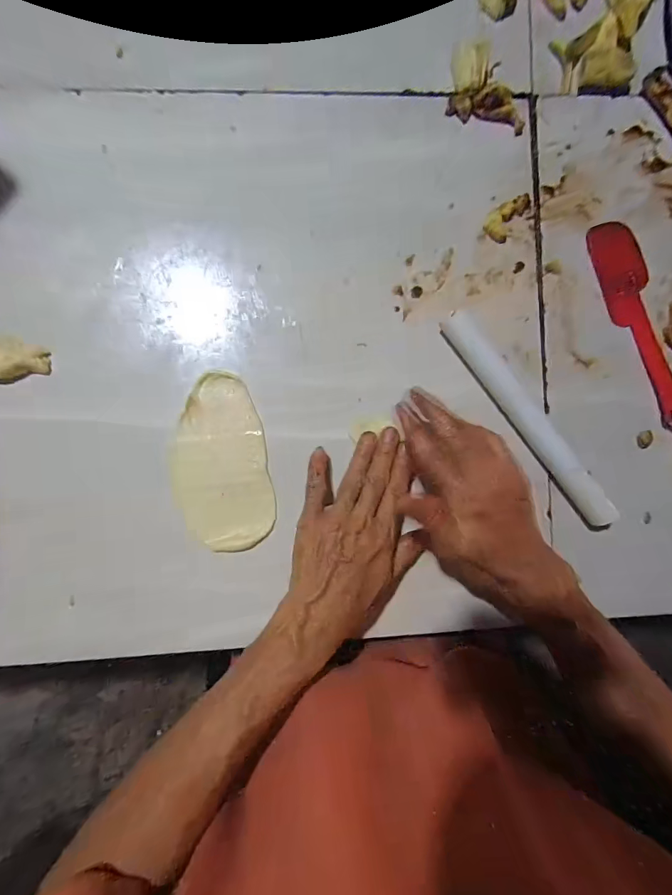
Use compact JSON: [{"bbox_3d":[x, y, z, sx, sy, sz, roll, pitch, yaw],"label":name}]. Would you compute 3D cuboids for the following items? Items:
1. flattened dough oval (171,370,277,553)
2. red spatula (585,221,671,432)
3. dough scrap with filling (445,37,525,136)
[{"bbox_3d":[-0.103,0.013,0.354,0.083,0.012,0.150,-10,90,-4],"label":"flattened dough oval"},{"bbox_3d":[0.288,-0.115,0.381,0.046,0.007,0.206,-16,90,-4],"label":"red spatula"},{"bbox_3d":[0.141,-0.333,0.368,0.076,0.017,0.060,10,89,-3],"label":"dough scrap with filling"}]

